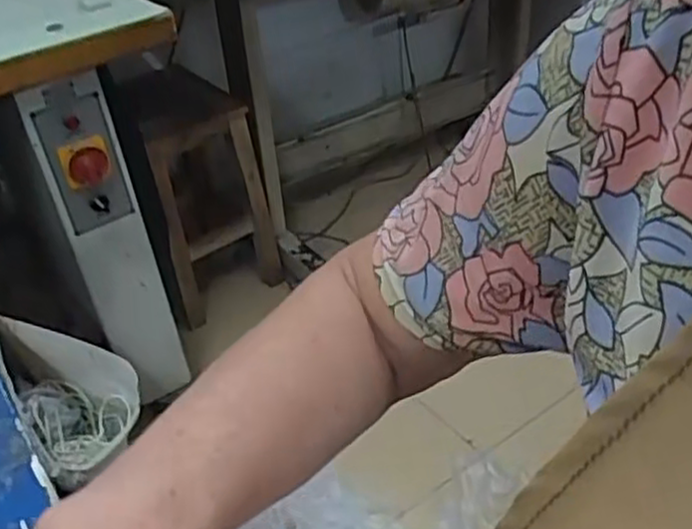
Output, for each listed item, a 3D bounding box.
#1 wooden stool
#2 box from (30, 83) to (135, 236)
[{"bbox_3d":[-0.284,-0.139,1.551,0.246,0.494,0.245,-9,33,-11],"label":"wooden stool"},{"bbox_3d":[-0.380,-0.152,1.075,0.092,0.220,0.048,-15,34,-20],"label":"box"}]

